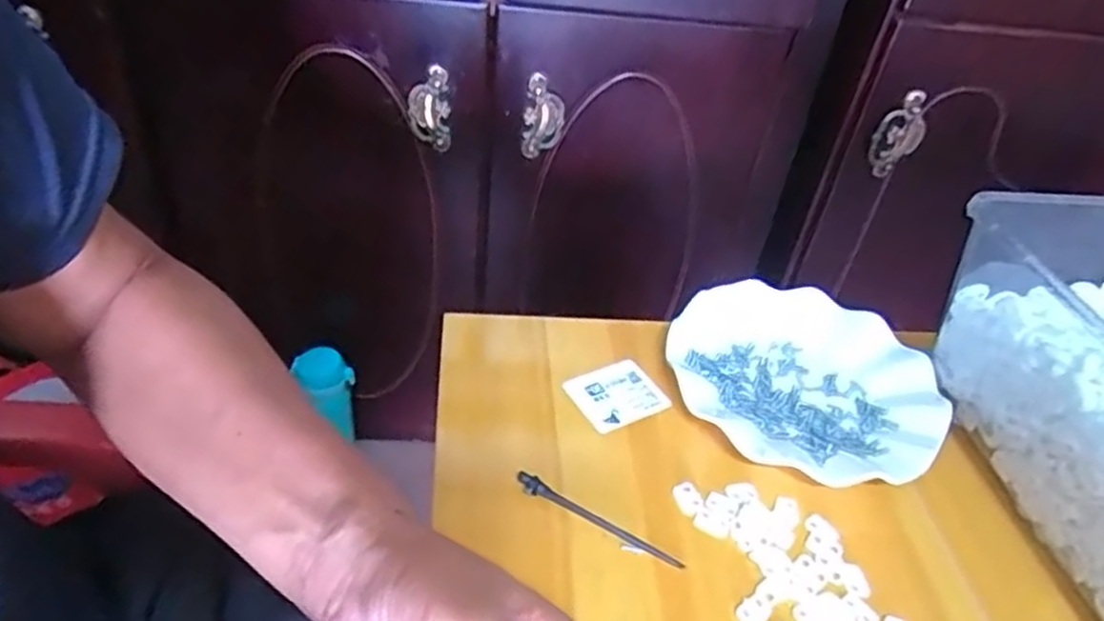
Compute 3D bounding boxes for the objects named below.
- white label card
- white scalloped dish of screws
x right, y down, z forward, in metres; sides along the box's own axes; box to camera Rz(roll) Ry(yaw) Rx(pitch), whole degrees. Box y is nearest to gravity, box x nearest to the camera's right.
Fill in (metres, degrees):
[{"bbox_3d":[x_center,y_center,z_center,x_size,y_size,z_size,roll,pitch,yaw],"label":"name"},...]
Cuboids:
[{"bbox_3d":[0.044,0.058,0.498,0.060,0.004,0.050,-17,48,-25],"label":"white label card"},{"bbox_3d":[0.174,0.045,0.508,0.179,0.019,0.172,5,39,-4],"label":"white scalloped dish of screws"}]

